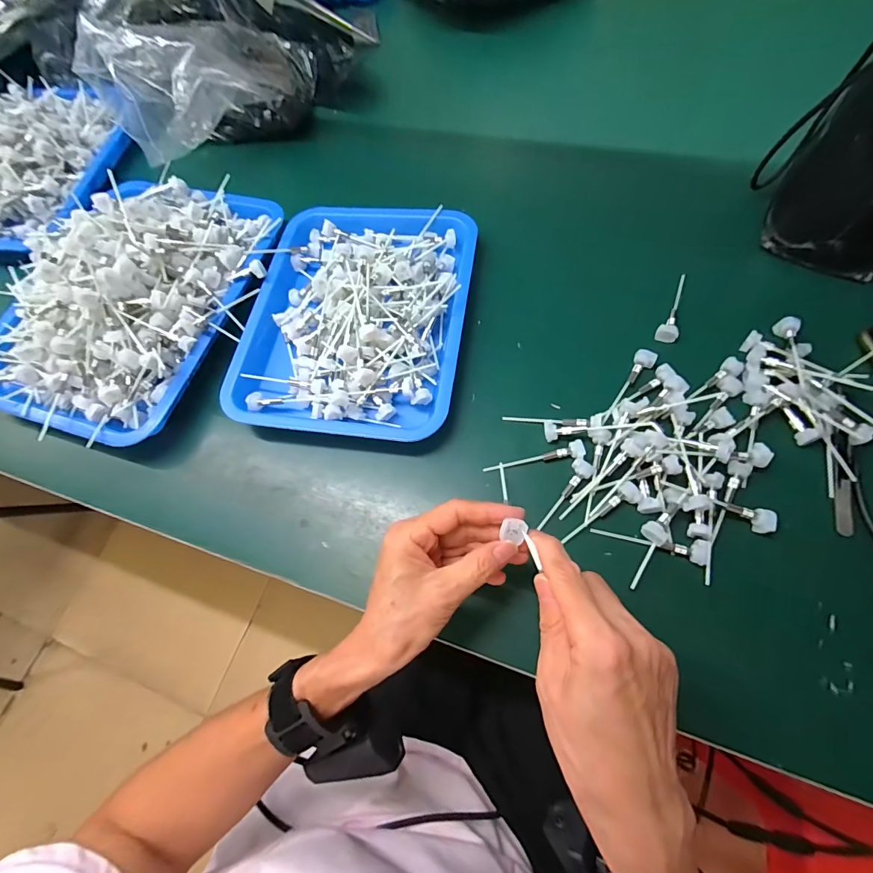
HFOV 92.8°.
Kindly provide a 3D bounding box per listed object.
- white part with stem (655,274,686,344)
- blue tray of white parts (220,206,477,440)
[{"bbox_3d":[0.242,-0.131,0.416,0.019,0.009,0.091,24,73,15],"label":"white part with stem"},{"bbox_3d":[-0.082,-0.136,0.439,0.225,0.049,0.290,6,69,8],"label":"blue tray of white parts"}]

